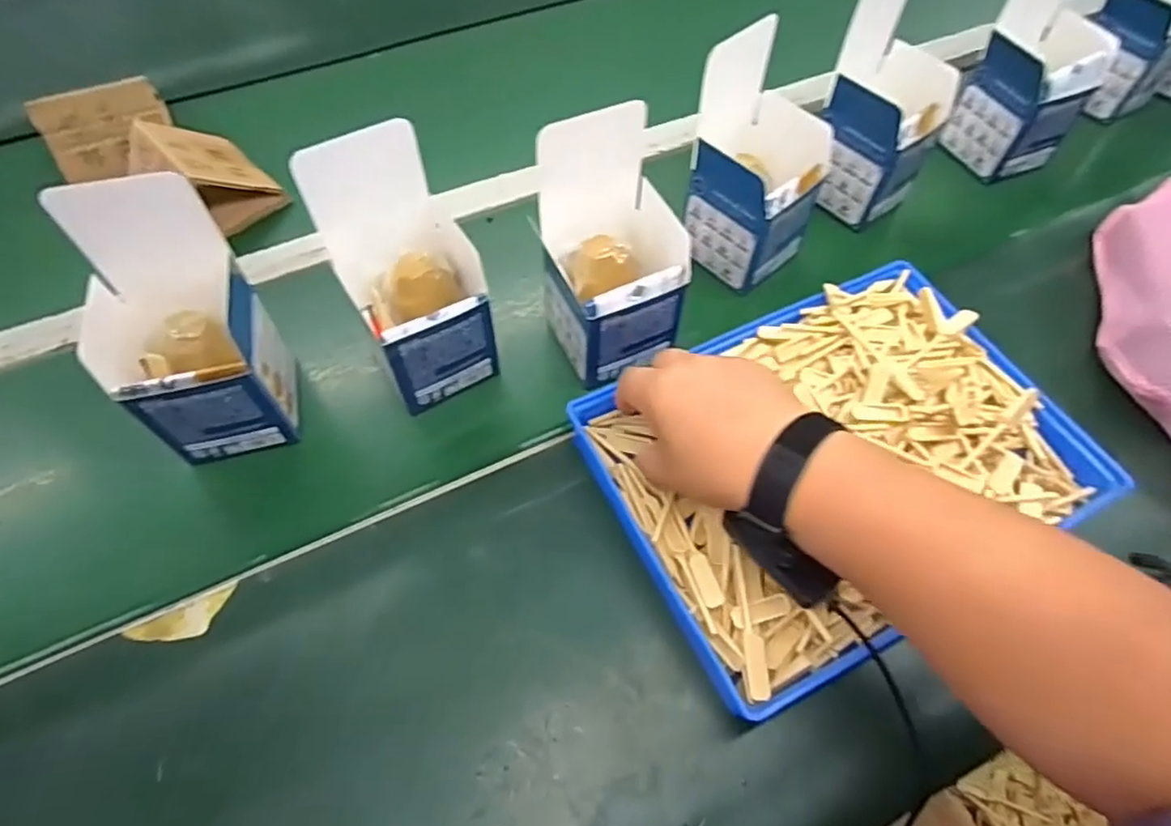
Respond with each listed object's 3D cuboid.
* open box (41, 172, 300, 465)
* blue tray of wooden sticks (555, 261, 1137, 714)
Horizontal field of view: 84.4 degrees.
[{"bbox_3d":[-0.269,-0.056,0.435,0.103,0.172,0.099,-17,60,-10],"label":"open box"},{"bbox_3d":[0.176,0.026,0.450,0.314,0.040,0.228,-24,61,-14],"label":"blue tray of wooden sticks"}]

